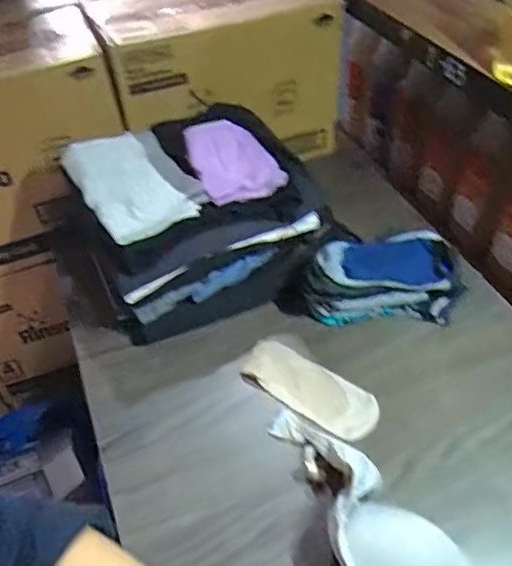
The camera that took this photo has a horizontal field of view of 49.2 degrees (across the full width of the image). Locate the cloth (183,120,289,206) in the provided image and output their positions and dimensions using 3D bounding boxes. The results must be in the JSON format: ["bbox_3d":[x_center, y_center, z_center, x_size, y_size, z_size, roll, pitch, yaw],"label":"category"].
[{"bbox_3d":[-0.035,-0.175,0.780,0.108,0.018,0.138,-22,66,-13],"label":"cloth"}]

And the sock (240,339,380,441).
[{"bbox_3d":[0.070,0.138,0.735,0.184,0.022,0.085,27,54,27],"label":"sock"}]

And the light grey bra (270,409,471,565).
[{"bbox_3d":[0.099,0.216,0.597,0.102,0.048,0.258,-21,33,-15],"label":"light grey bra"}]

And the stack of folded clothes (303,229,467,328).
[{"bbox_3d":[0.184,-0.003,0.795,0.225,0.108,0.091,-2,46,2],"label":"stack of folded clothes"}]

